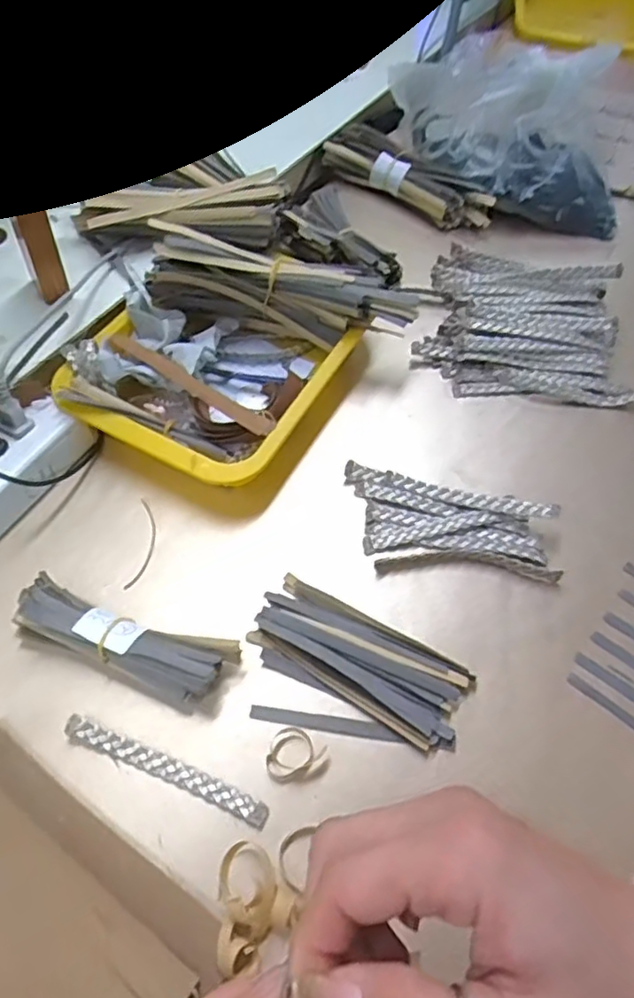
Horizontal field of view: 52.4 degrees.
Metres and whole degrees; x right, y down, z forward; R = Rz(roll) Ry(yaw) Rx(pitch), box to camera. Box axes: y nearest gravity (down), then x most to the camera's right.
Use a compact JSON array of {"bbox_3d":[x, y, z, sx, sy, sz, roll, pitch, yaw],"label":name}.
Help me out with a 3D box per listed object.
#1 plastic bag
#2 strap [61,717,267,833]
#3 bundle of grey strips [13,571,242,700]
[{"bbox_3d":[0.209,-0.411,0.698,0.261,0.120,0.153,12,57,6],"label":"plastic bag"},{"bbox_3d":[-0.094,0.167,0.400,0.135,0.008,0.014,21,58,11],"label":"strap"},{"bbox_3d":[-0.129,0.093,0.431,0.149,0.036,0.044,18,57,10],"label":"bundle of grey strips"}]

